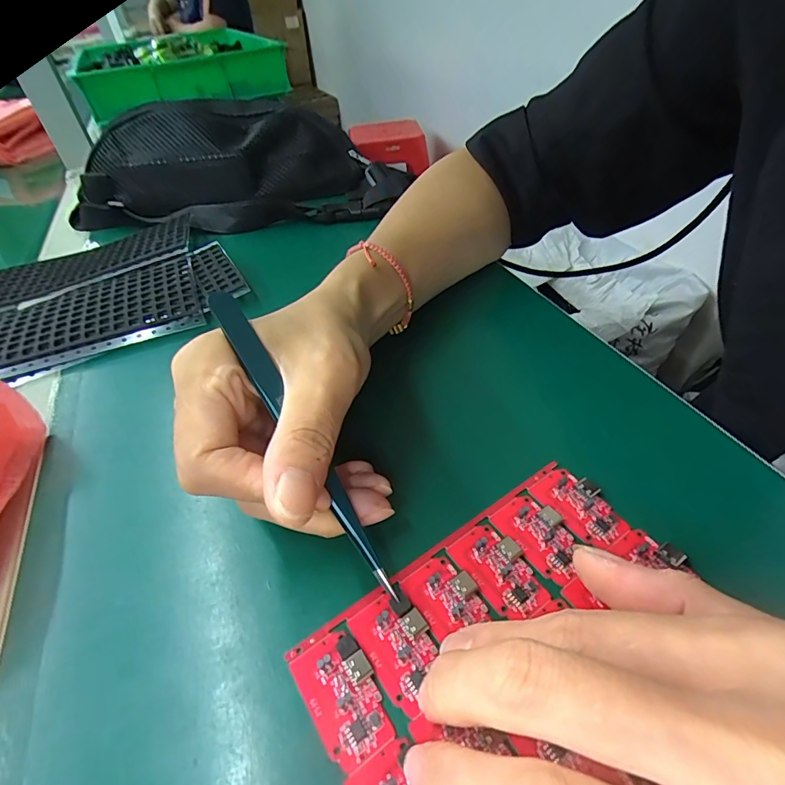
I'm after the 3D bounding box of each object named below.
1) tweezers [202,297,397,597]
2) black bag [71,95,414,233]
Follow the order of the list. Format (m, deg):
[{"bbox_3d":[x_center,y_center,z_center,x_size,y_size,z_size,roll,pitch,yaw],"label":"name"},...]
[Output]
[{"bbox_3d":[-0.033,0.018,0.162,0.009,0.004,0.129,-28,84,-24],"label":"tweezers"},{"bbox_3d":[-0.155,-0.224,0.433,0.318,0.084,0.134,-6,44,1],"label":"black bag"}]

